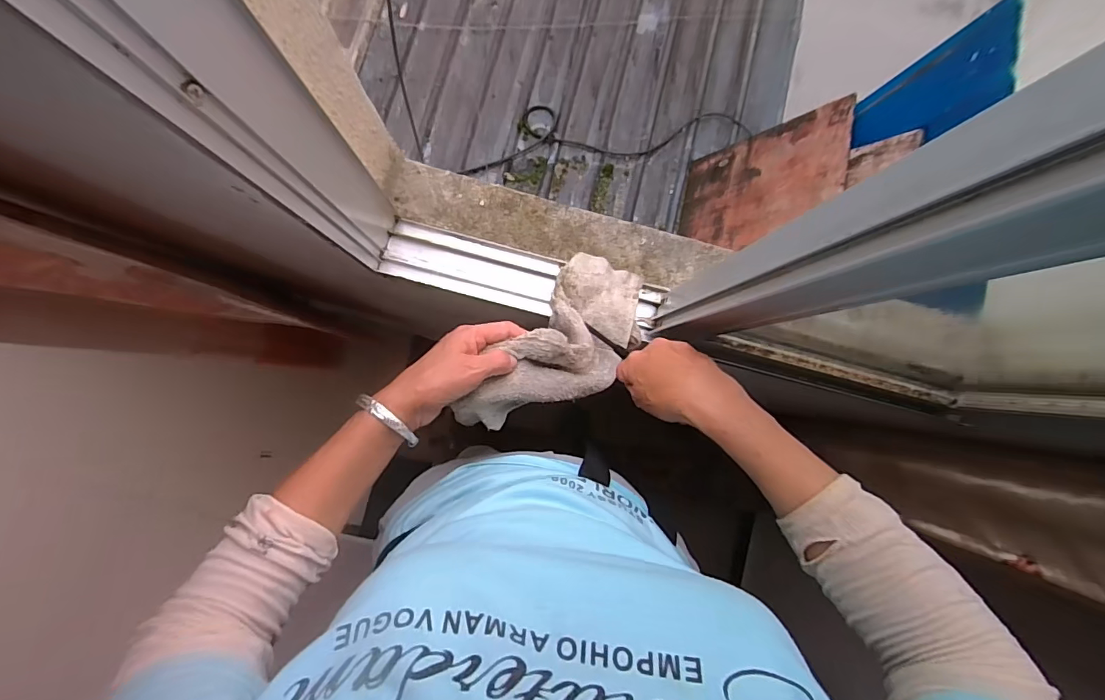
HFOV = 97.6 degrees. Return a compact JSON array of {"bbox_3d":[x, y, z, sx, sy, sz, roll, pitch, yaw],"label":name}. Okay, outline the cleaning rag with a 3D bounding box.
[{"bbox_3d":[0.017,-0.011,0.511,0.114,0.080,0.252,41,53,3],"label":"cleaning rag"}]

